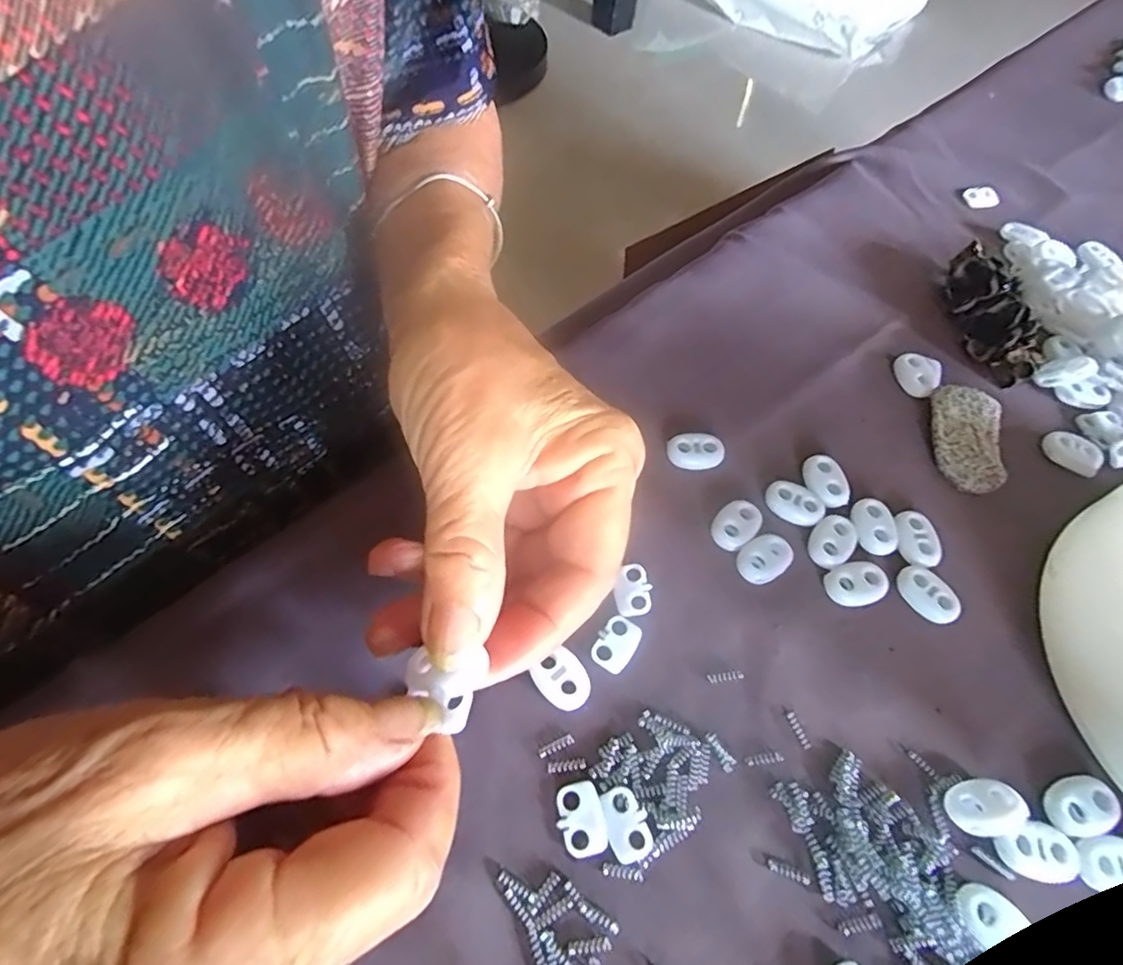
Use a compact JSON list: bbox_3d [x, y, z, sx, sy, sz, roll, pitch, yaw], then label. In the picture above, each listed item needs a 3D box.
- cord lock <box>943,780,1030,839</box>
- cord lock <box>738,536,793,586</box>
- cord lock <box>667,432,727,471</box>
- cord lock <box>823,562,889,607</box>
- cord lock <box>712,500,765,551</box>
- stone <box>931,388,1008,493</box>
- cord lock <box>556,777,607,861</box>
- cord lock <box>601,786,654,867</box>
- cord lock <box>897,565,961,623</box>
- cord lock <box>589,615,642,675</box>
[{"bbox_3d":[0.127,0.098,0.181,0.020,0.010,0.014,-3,60,-5],"label":"cord lock"},{"bbox_3d":[0.074,0.028,0.220,0.020,0.007,0.015,-25,64,-17],"label":"cord lock"},{"bbox_3d":[0.053,-0.012,0.242,0.023,0.007,0.014,8,60,1],"label":"cord lock"},{"bbox_3d":[0.106,0.037,0.218,0.020,0.007,0.014,-4,60,-6],"label":"cord lock"},{"bbox_3d":[0.066,0.016,0.227,0.015,0.006,0.019,33,63,15],"label":"cord lock"},{"bbox_3d":[0.169,-0.017,0.250,0.026,0.014,0.042,13,60,4],"label":"stone"},{"bbox_3d":[0.006,0.098,0.175,0.013,0.004,0.020,-10,61,-9],"label":"cord lock"},{"bbox_3d":[0.019,0.099,0.175,0.012,0.004,0.019,-15,62,-12],"label":"cord lock"},{"bbox_3d":[0.132,0.040,0.217,0.013,0.004,0.022,-29,65,-18],"label":"cord lock"},{"bbox_3d":[0.019,0.054,0.204,0.013,0.004,0.018,31,63,14],"label":"cord lock"}]

